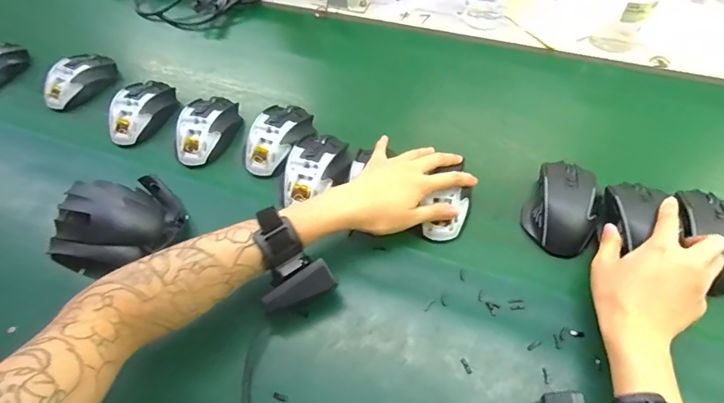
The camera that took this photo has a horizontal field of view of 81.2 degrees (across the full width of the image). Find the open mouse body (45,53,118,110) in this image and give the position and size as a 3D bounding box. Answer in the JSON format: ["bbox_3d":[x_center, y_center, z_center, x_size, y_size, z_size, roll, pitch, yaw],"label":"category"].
[{"bbox_3d":[-0.440,-0.189,0.655,0.063,0.042,0.116,18,58,16],"label":"open mouse body"}]

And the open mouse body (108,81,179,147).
[{"bbox_3d":[-0.315,-0.132,0.602,0.065,0.036,0.116,18,58,16],"label":"open mouse body"}]

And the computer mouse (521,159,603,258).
[{"bbox_3d":[0.218,0.002,0.466,0.081,0.035,0.105,23,60,19],"label":"computer mouse"}]

